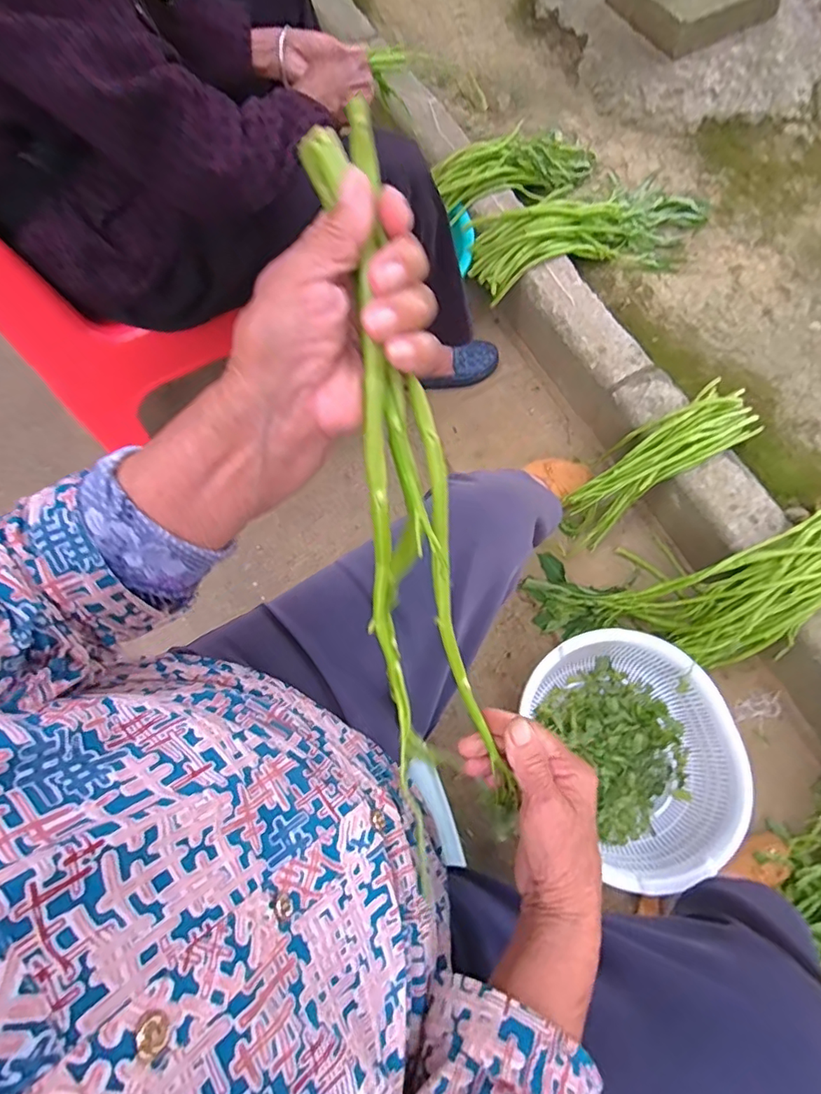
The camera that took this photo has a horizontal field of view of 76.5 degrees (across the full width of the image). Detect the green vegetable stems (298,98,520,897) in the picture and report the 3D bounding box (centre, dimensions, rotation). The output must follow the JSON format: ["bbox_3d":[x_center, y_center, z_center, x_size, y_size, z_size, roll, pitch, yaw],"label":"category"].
[{"bbox_3d":[0.013,0.011,0.303,0.076,0.051,0.425,-7,111,-1],"label":"green vegetable stems"}]

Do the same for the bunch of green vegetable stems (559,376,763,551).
[{"bbox_3d":[0.383,-0.136,0.807,0.287,0.078,0.105,-40,72,20],"label":"bunch of green vegetable stems"}]

